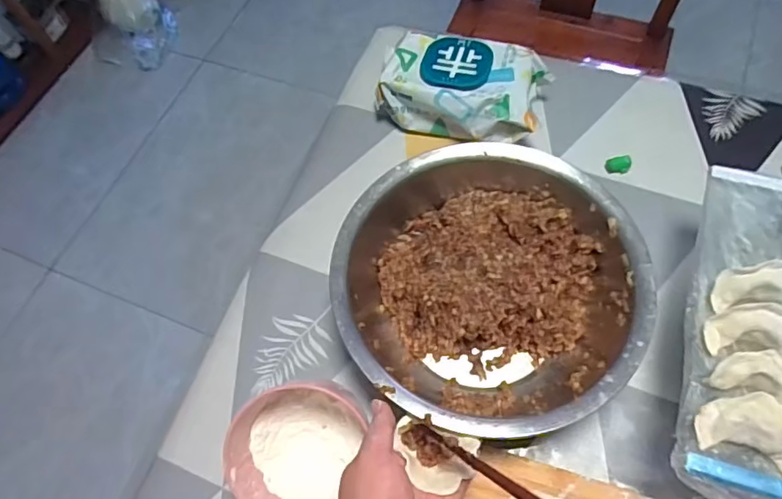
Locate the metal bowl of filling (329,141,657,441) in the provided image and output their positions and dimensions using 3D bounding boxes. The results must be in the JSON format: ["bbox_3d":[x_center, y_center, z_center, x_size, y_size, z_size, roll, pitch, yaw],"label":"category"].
[{"bbox_3d":[0.085,0.033,0.505,0.261,0.099,0.268,-2,64,4],"label":"metal bowl of filling"}]

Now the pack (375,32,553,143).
[{"bbox_3d":[0.083,-0.191,0.634,0.181,0.062,0.111,11,66,10],"label":"pack"}]

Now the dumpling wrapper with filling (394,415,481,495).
[{"bbox_3d":[0.035,0.149,0.394,0.058,0.019,0.049,1,65,2],"label":"dumpling wrapper with filling"}]

